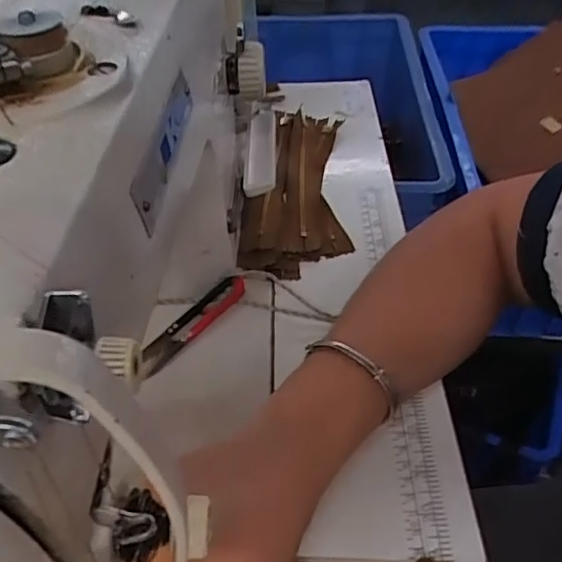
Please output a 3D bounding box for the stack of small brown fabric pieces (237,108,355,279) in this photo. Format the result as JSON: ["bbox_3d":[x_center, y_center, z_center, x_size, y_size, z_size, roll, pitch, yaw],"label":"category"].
[{"bbox_3d":[0.012,-0.093,0.554,0.091,0.025,0.232,-1,43,1],"label":"stack of small brown fabric pieces"}]

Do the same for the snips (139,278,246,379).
[{"bbox_3d":[-0.063,0.028,0.436,0.026,0.009,0.100,30,52,30],"label":"snips"}]

